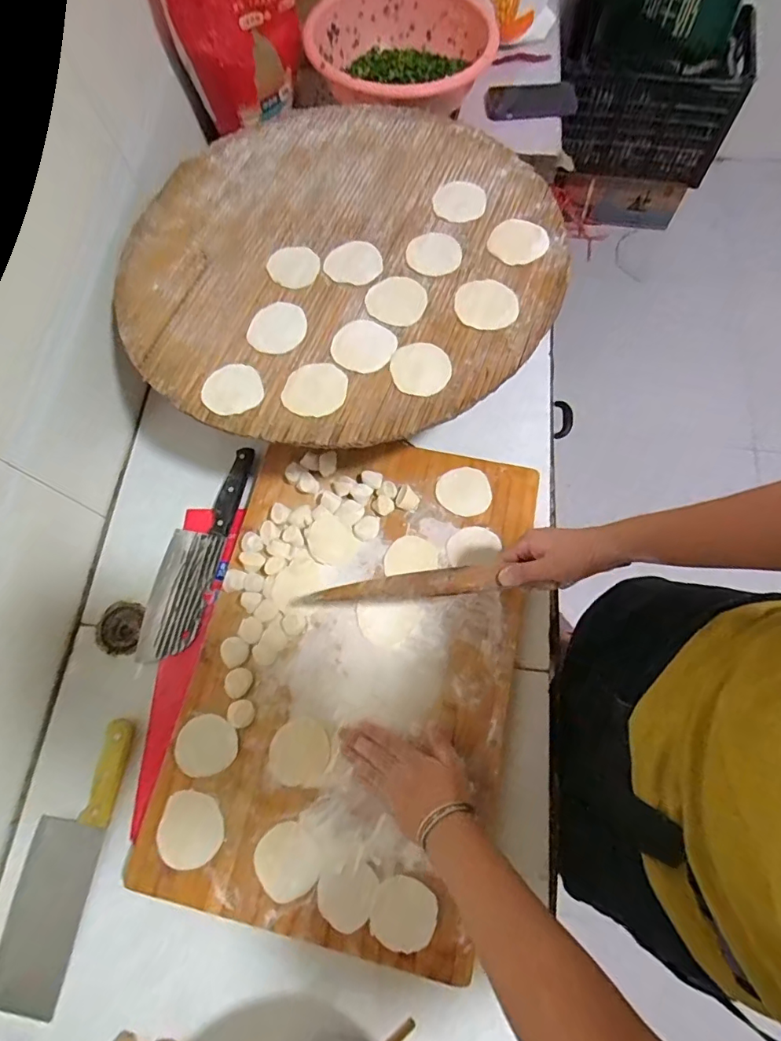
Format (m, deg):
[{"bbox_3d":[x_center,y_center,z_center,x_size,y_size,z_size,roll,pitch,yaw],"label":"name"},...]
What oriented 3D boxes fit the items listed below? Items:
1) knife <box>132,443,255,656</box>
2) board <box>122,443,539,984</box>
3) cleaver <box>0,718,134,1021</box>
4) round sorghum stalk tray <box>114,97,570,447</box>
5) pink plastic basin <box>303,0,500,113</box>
[{"bbox_3d":[-0.259,0.037,0.655,0.080,0.029,0.287,10,72,7],"label":"knife"},{"bbox_3d":[-0.041,0.159,0.590,0.364,0.040,0.551,12,70,7],"label":"board"},{"bbox_3d":[-0.365,0.369,0.546,0.084,0.016,0.280,9,69,6],"label":"cleaver"},{"bbox_3d":[-0.059,-0.333,0.614,0.514,0.019,0.517,-1,69,2],"label":"round sorghum stalk tray"},{"bbox_3d":[0.002,-0.741,0.802,0.276,0.087,0.314,14,72,8],"label":"pink plastic basin"}]

